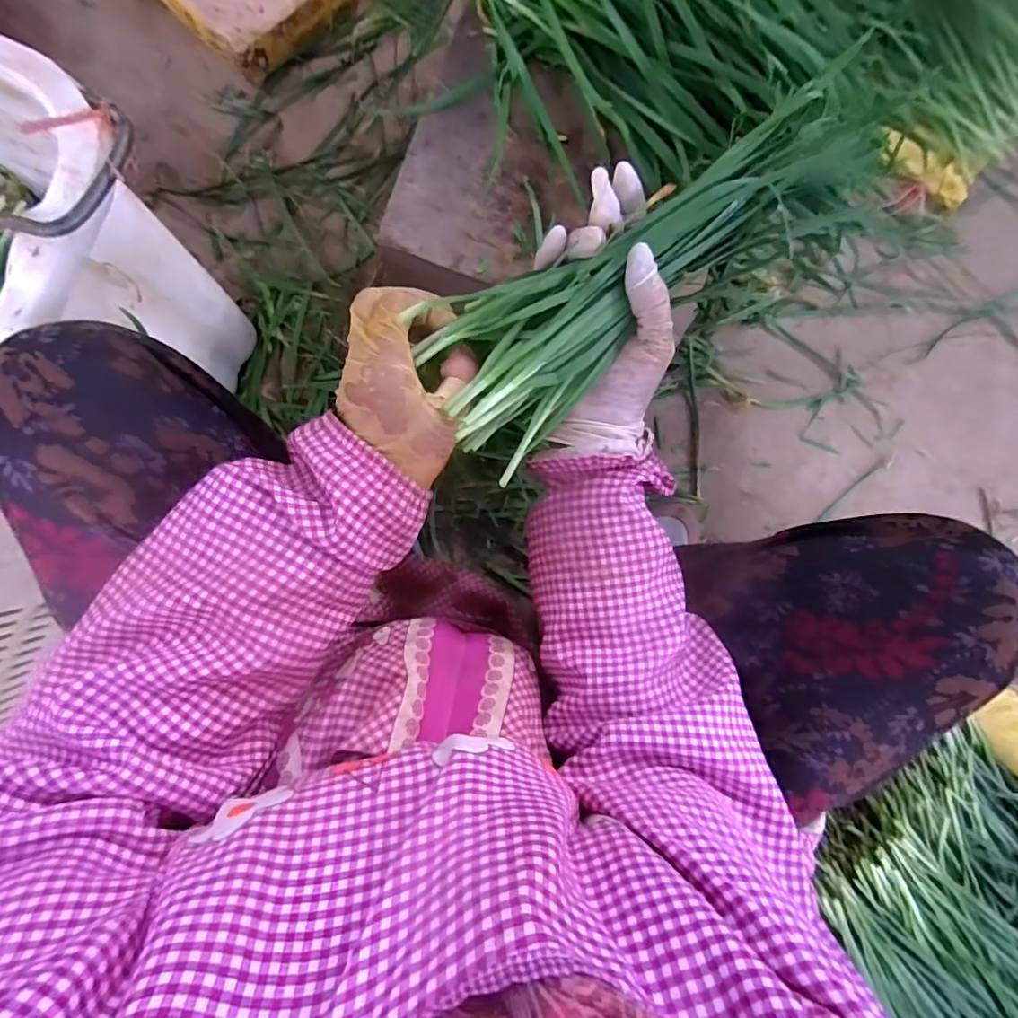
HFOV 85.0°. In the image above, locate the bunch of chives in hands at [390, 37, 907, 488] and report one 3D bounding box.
[{"bbox_3d":[0.084,-0.140,0.329,0.291,0.050,0.095,-34,92,-4],"label":"bunch of chives in hands"}]

